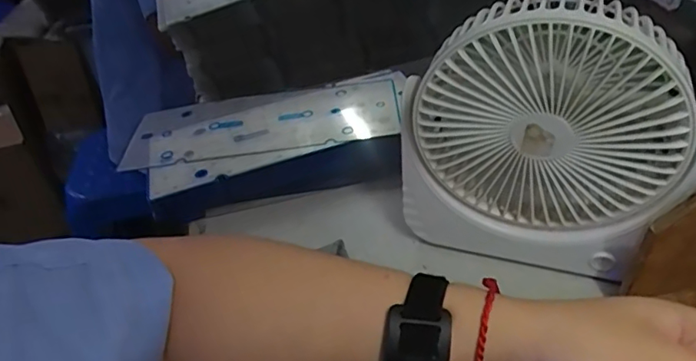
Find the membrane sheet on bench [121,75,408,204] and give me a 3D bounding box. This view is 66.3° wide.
[{"bbox_3d":[-0.082,-0.050,0.536,0.281,0.008,0.139,-10,41,0],"label":"membrane sheet on bench"}]

